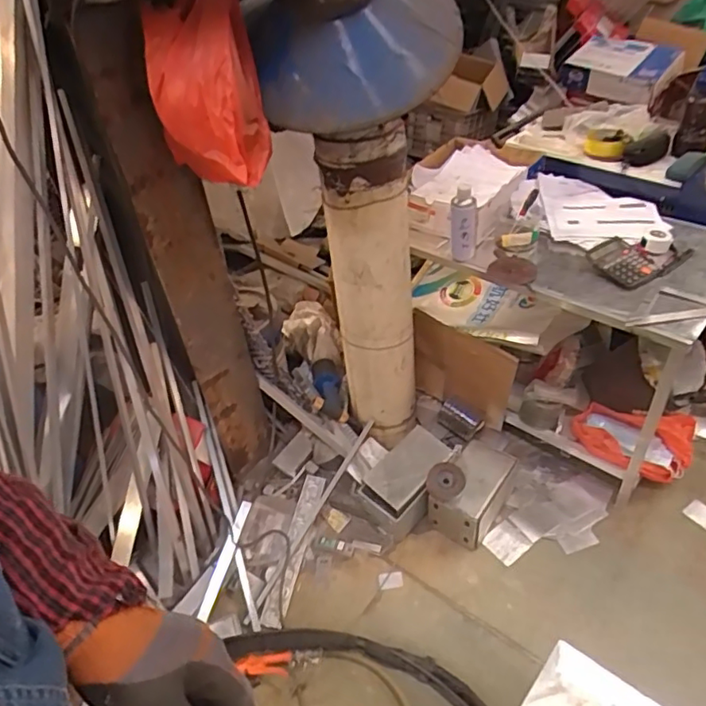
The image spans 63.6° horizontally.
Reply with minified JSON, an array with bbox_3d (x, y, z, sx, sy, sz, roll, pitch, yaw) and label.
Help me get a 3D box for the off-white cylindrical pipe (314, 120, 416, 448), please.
[{"bbox_3d":[0.056,-0.141,1.494,0.197,0.887,0.176,-3,40,5],"label":"off-white cylindrical pipe"}]

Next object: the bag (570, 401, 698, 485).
[{"bbox_3d":[0.771,0.234,1.565,0.308,0.119,0.166,5,42,15],"label":"bag"}]

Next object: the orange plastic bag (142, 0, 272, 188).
[{"bbox_3d":[-0.263,-0.477,1.012,0.186,0.294,0.224,-12,40,-6],"label":"orange plastic bag"}]

